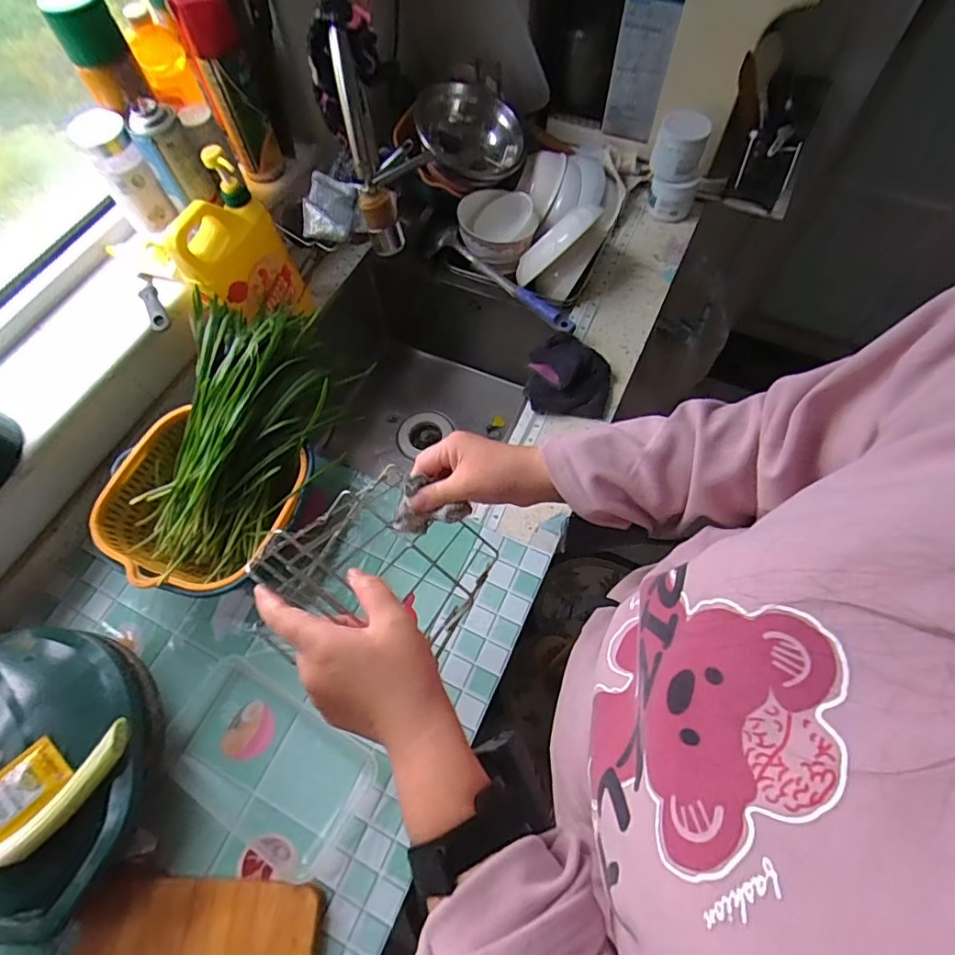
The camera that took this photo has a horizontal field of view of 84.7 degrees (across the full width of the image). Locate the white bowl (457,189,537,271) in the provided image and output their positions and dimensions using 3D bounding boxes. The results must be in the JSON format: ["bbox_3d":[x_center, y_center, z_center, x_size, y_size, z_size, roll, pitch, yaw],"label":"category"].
[{"bbox_3d":[0.035,-0.425,0.891,0.120,0.086,0.120,-1,64,2],"label":"white bowl"}]

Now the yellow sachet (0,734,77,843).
[{"bbox_3d":[-0.440,0.301,0.505,0.058,0.006,0.078,38,62,15],"label":"yellow sachet"}]

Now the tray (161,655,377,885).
[{"bbox_3d":[-0.250,0.332,0.619,0.240,0.032,0.138,29,68,15],"label":"tray"}]

